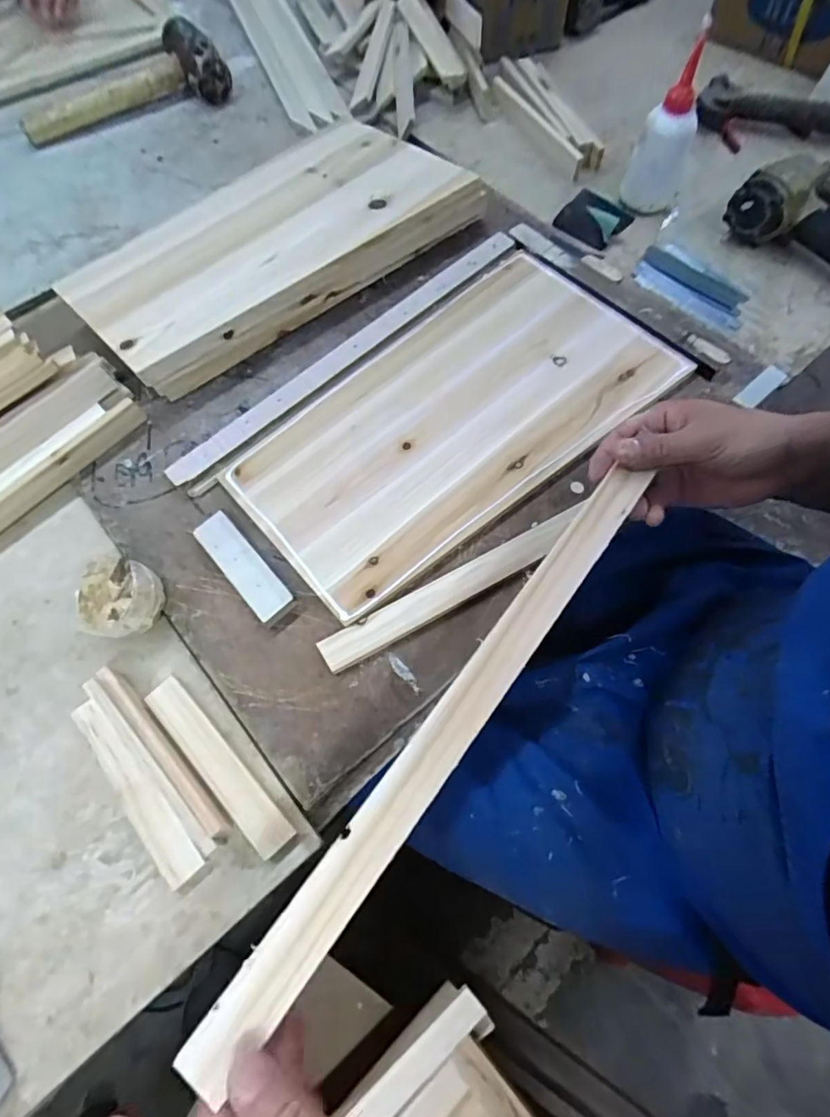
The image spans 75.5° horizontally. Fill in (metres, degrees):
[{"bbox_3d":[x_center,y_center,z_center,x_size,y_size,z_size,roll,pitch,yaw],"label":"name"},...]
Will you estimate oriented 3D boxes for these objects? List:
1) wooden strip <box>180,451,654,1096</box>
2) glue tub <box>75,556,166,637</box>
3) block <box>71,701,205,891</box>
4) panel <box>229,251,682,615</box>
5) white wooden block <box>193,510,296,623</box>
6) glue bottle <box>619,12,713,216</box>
[{"bbox_3d":[0.029,0.085,0.311,0.028,0.009,0.402,36,68,15],"label":"wooden strip"},{"bbox_3d":[-0.247,0.035,0.451,0.071,0.030,0.066,0,67,1],"label":"glue tub"},{"bbox_3d":[-0.207,0.168,0.395,0.028,0.018,0.155,-39,72,-14],"label":"block"},{"bbox_3d":[0.039,-0.140,0.524,0.418,0.013,0.225,-39,72,-14],"label":"panel"},{"bbox_3d":[-0.147,0.007,0.460,0.033,0.017,0.112,-39,72,-14],"label":"white wooden block"},{"bbox_3d":[0.277,-0.462,0.579,0.063,0.154,0.055,23,69,10],"label":"glue bottle"}]

